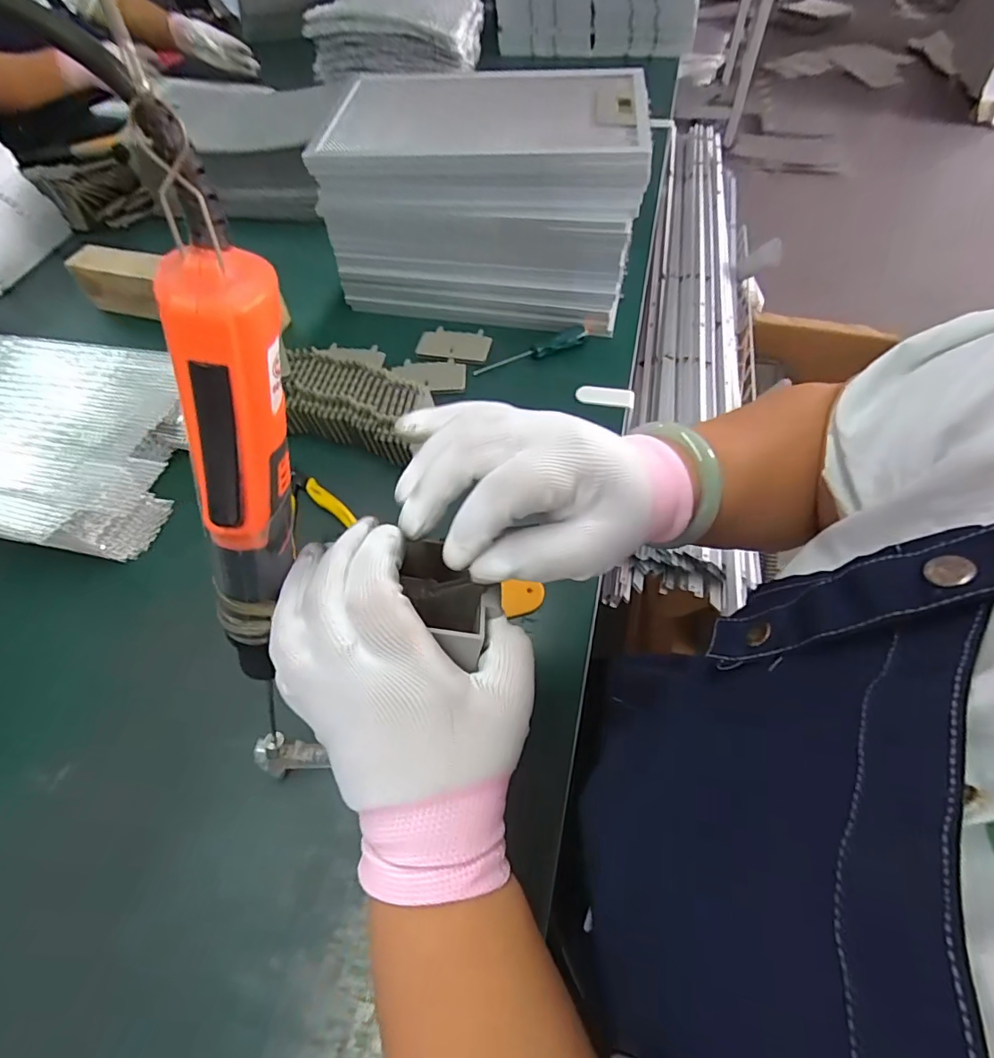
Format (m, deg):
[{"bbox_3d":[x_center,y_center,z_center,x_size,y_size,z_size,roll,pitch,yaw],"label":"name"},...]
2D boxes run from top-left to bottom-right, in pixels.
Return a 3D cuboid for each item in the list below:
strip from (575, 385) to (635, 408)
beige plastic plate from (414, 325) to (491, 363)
[{"bbox_3d":[0.118,-0.144,0.553,0.062,0.009,0.020,7,58,8],"label":"strip"},{"bbox_3d":[-0.052,-0.224,0.611,0.088,0.004,0.054,5,58,7],"label":"beige plastic plate"}]

